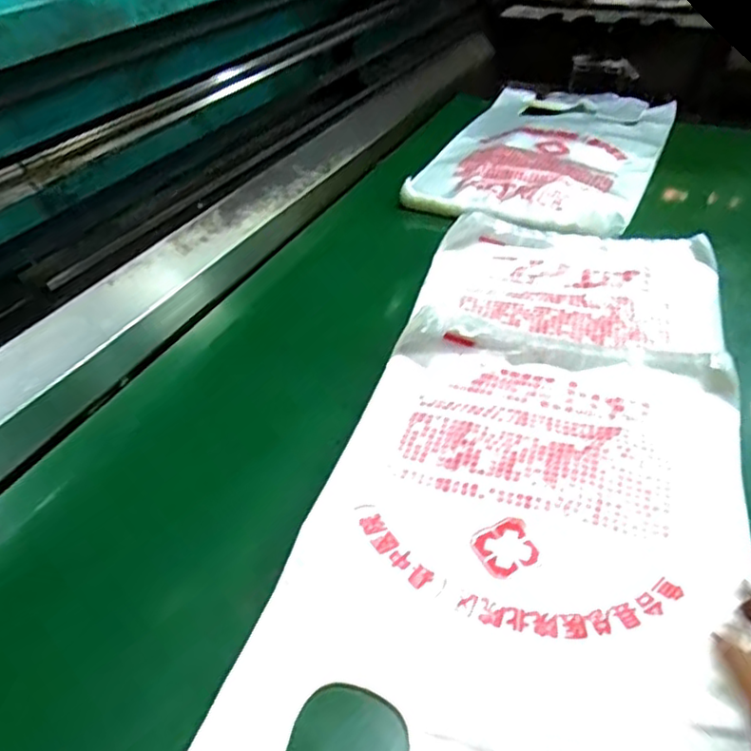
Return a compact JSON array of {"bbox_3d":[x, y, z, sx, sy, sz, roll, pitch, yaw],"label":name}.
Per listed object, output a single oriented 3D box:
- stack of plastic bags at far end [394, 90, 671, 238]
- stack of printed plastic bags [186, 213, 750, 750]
[{"bbox_3d":[0.250,-0.328,0.931,0.285,0.028,0.482,18,44,22],"label":"stack of plastic bags at far end"},{"bbox_3d":[0.131,0.058,0.510,0.294,0.038,0.644,12,45,16],"label":"stack of printed plastic bags"}]

